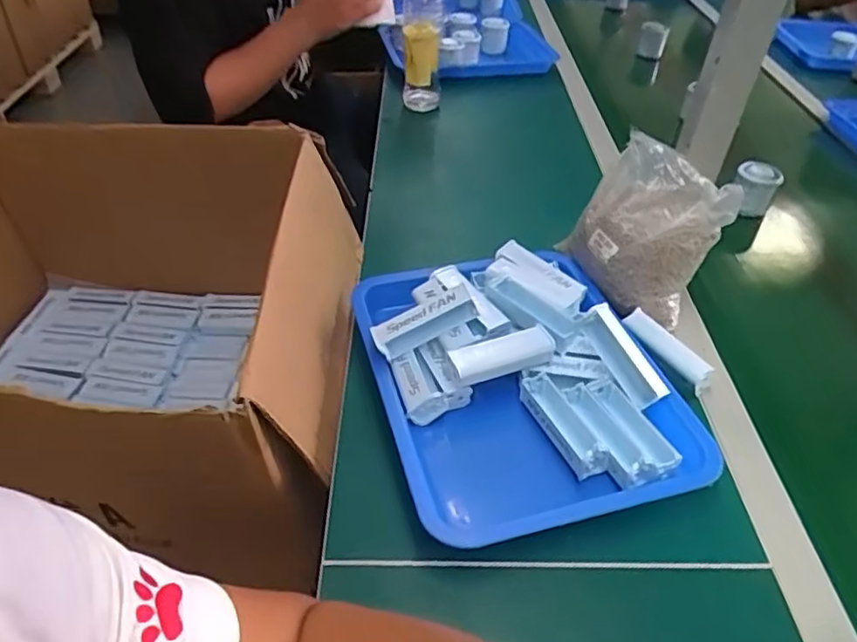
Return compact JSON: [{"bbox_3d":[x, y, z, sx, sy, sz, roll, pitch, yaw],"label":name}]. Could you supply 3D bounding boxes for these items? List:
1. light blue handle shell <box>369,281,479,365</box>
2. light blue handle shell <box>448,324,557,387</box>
[{"bbox_3d":[-0.004,0.000,0.602,0.099,0.025,0.032,-26,45,1],"label":"light blue handle shell"},{"bbox_3d":[0.069,0.030,0.587,0.098,0.018,0.033,-14,45,-19],"label":"light blue handle shell"}]

